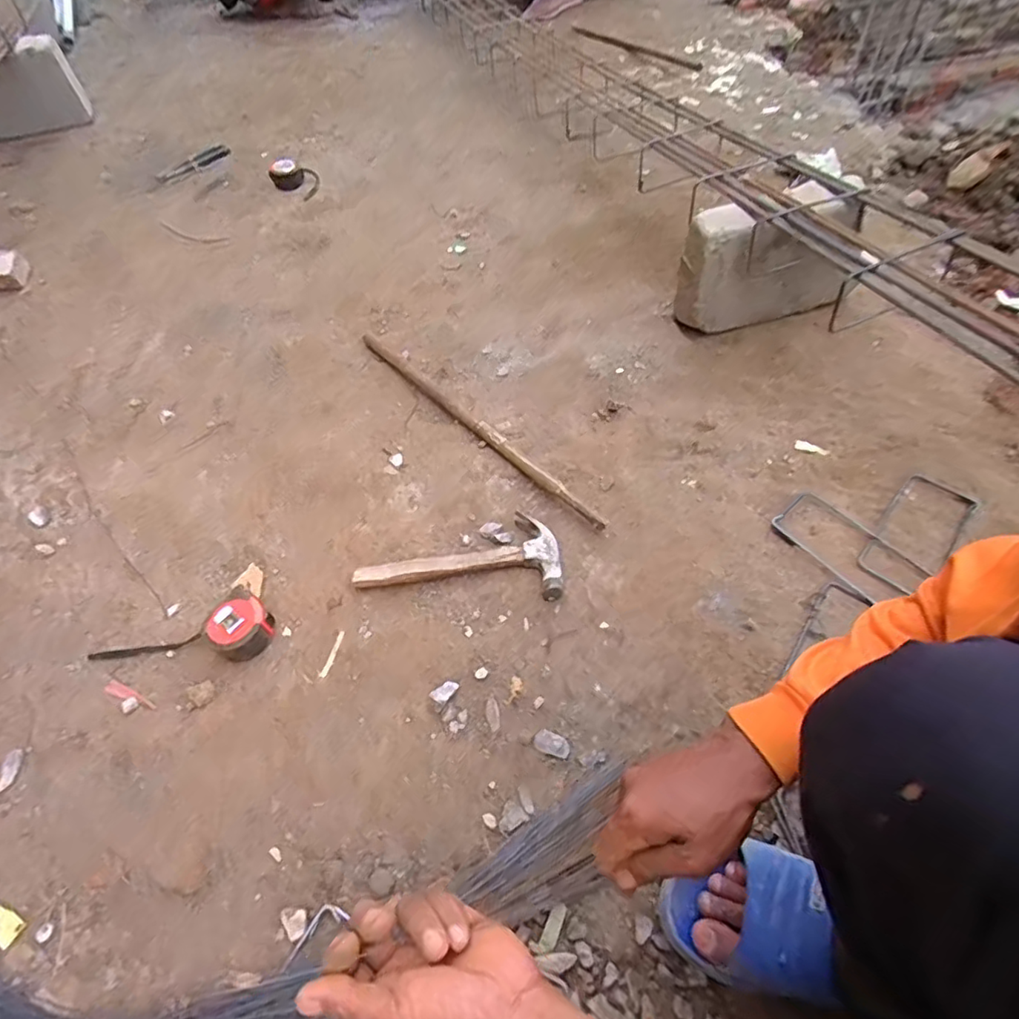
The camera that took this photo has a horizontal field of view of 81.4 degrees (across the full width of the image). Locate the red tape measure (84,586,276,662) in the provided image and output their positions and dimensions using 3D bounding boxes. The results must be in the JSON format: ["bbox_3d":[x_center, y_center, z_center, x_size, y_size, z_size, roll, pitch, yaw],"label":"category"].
[{"bbox_3d":[-0.415,0.143,0.749,0.231,0.052,0.087,0,55,2],"label":"red tape measure"}]

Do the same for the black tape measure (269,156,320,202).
[{"bbox_3d":[-0.525,-0.814,1.451,0.110,0.047,0.158,-20,53,-11],"label":"black tape measure"}]

